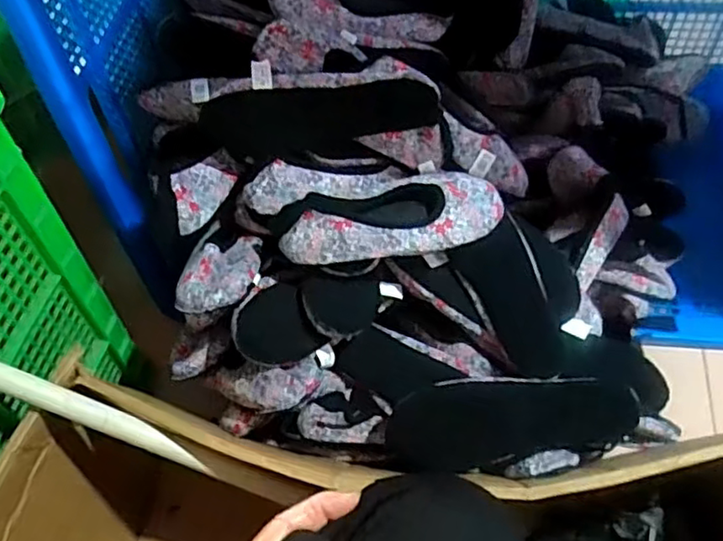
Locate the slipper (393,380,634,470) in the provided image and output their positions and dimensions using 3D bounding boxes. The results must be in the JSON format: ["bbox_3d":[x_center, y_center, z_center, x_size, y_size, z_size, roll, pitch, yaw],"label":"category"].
[{"bbox_3d":[0.162,0.155,0.694,0.256,0.038,0.094,-8,75,0],"label":"slipper"}]

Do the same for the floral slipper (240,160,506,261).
[{"bbox_3d":[0.016,-0.072,0.733,0.295,0.051,0.119,-6,54,-2],"label":"floral slipper"}]

